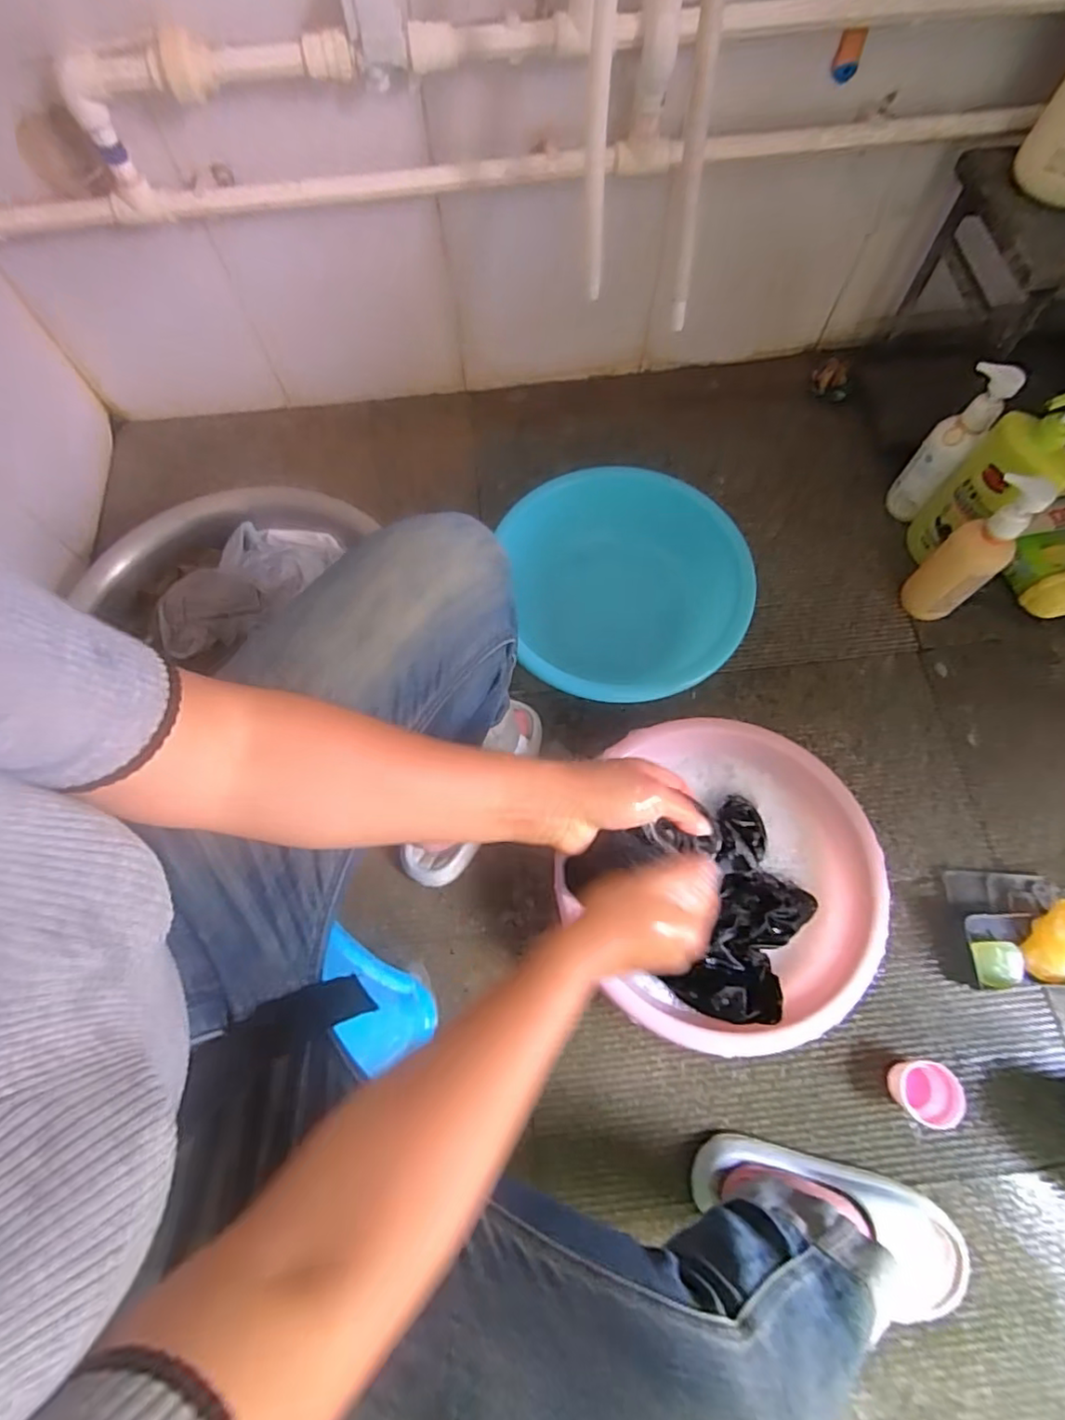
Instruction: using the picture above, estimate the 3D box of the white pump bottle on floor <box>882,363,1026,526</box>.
[{"bbox_3d":[0.565,-0.358,0.846,0.057,0.234,0.047,39,76,16],"label":"white pump bottle on floor"}]

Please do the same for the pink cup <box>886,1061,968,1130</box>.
[{"bbox_3d":[0.426,0.413,0.666,0.058,0.046,0.059,-1,69,3],"label":"pink cup"}]

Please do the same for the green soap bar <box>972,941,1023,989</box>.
[{"bbox_3d":[0.542,0.297,0.717,0.047,0.021,0.050,-1,69,3],"label":"green soap bar"}]

